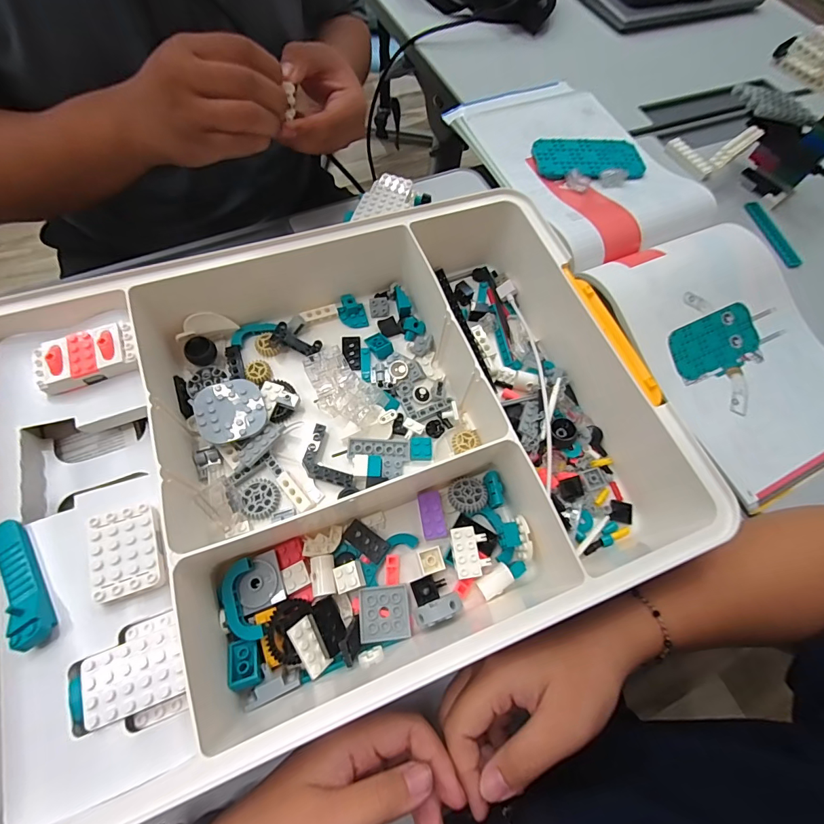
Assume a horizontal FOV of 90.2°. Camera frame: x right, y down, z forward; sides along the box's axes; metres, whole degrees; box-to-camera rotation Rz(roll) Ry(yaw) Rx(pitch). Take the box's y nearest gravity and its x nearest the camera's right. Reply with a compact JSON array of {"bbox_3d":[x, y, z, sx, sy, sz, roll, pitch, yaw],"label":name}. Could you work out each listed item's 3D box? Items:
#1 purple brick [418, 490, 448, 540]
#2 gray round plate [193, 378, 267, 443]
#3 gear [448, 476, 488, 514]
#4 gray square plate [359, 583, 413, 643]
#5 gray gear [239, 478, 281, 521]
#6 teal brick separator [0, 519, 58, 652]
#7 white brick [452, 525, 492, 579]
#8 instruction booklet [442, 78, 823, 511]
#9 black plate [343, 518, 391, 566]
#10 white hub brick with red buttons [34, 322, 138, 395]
[{"bbox_3d":[0.015,0.073,0.292,0.017,0.008,0.033,-6,67,-8],"label":"purple brick"},{"bbox_3d":[-0.135,-0.002,0.305,0.047,0.005,0.049,-17,69,-16],"label":"gray round plate"},{"bbox_3d":[0.041,0.060,0.299,0.027,0.008,0.028,2,66,-4],"label":"gear"},{"bbox_3d":[-0.017,0.130,0.265,0.032,0.007,0.031,-5,67,-7],"label":"gray square plate"},{"bbox_3d":[-0.109,0.062,0.294,0.026,0.007,0.028,-16,68,-12],"label":"gray gear"},{"bbox_3d":[-0.207,0.087,0.215,0.016,0.011,0.071,-33,73,-17],"label":"teal brick separator"},{"bbox_3d":[0.040,0.095,0.278,0.023,0.012,0.032,-5,67,-7],"label":"white brick"},{"bbox_3d":[0.254,-0.189,0.434,0.223,0.035,0.533,-18,69,-16],"label":"instruction booklet"},{"bbox_3d":[-0.031,0.090,0.285,0.032,0.005,0.016,37,68,12],"label":"black plate"},{"bbox_3d":[-0.215,-0.037,0.273,0.058,0.016,0.033,-17,69,-12],"label":"white hub brick with red buttons"}]

